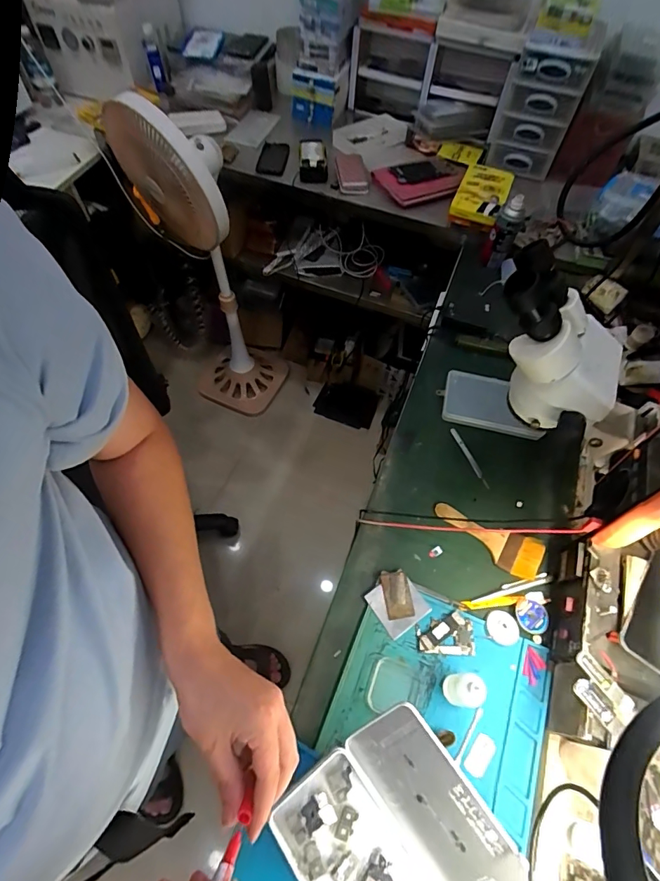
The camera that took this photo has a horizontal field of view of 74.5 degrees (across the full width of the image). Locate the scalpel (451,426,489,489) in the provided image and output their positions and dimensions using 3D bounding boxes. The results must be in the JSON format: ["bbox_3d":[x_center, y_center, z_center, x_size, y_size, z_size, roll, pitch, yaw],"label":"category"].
[{"bbox_3d":[0.238,0.029,0.733,0.013,0.009,0.119,-18,62,-13],"label":"scalpel"}]

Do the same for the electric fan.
[{"bbox_3d":[-0.342,-0.472,1.331,0.370,0.989,0.378,-19,62,-14],"label":"electric fan"}]

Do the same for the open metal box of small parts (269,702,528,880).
[{"bbox_3d":[0.064,0.410,0.436,0.182,0.091,0.193,-33,66,-20],"label":"open metal box of small parts"}]

